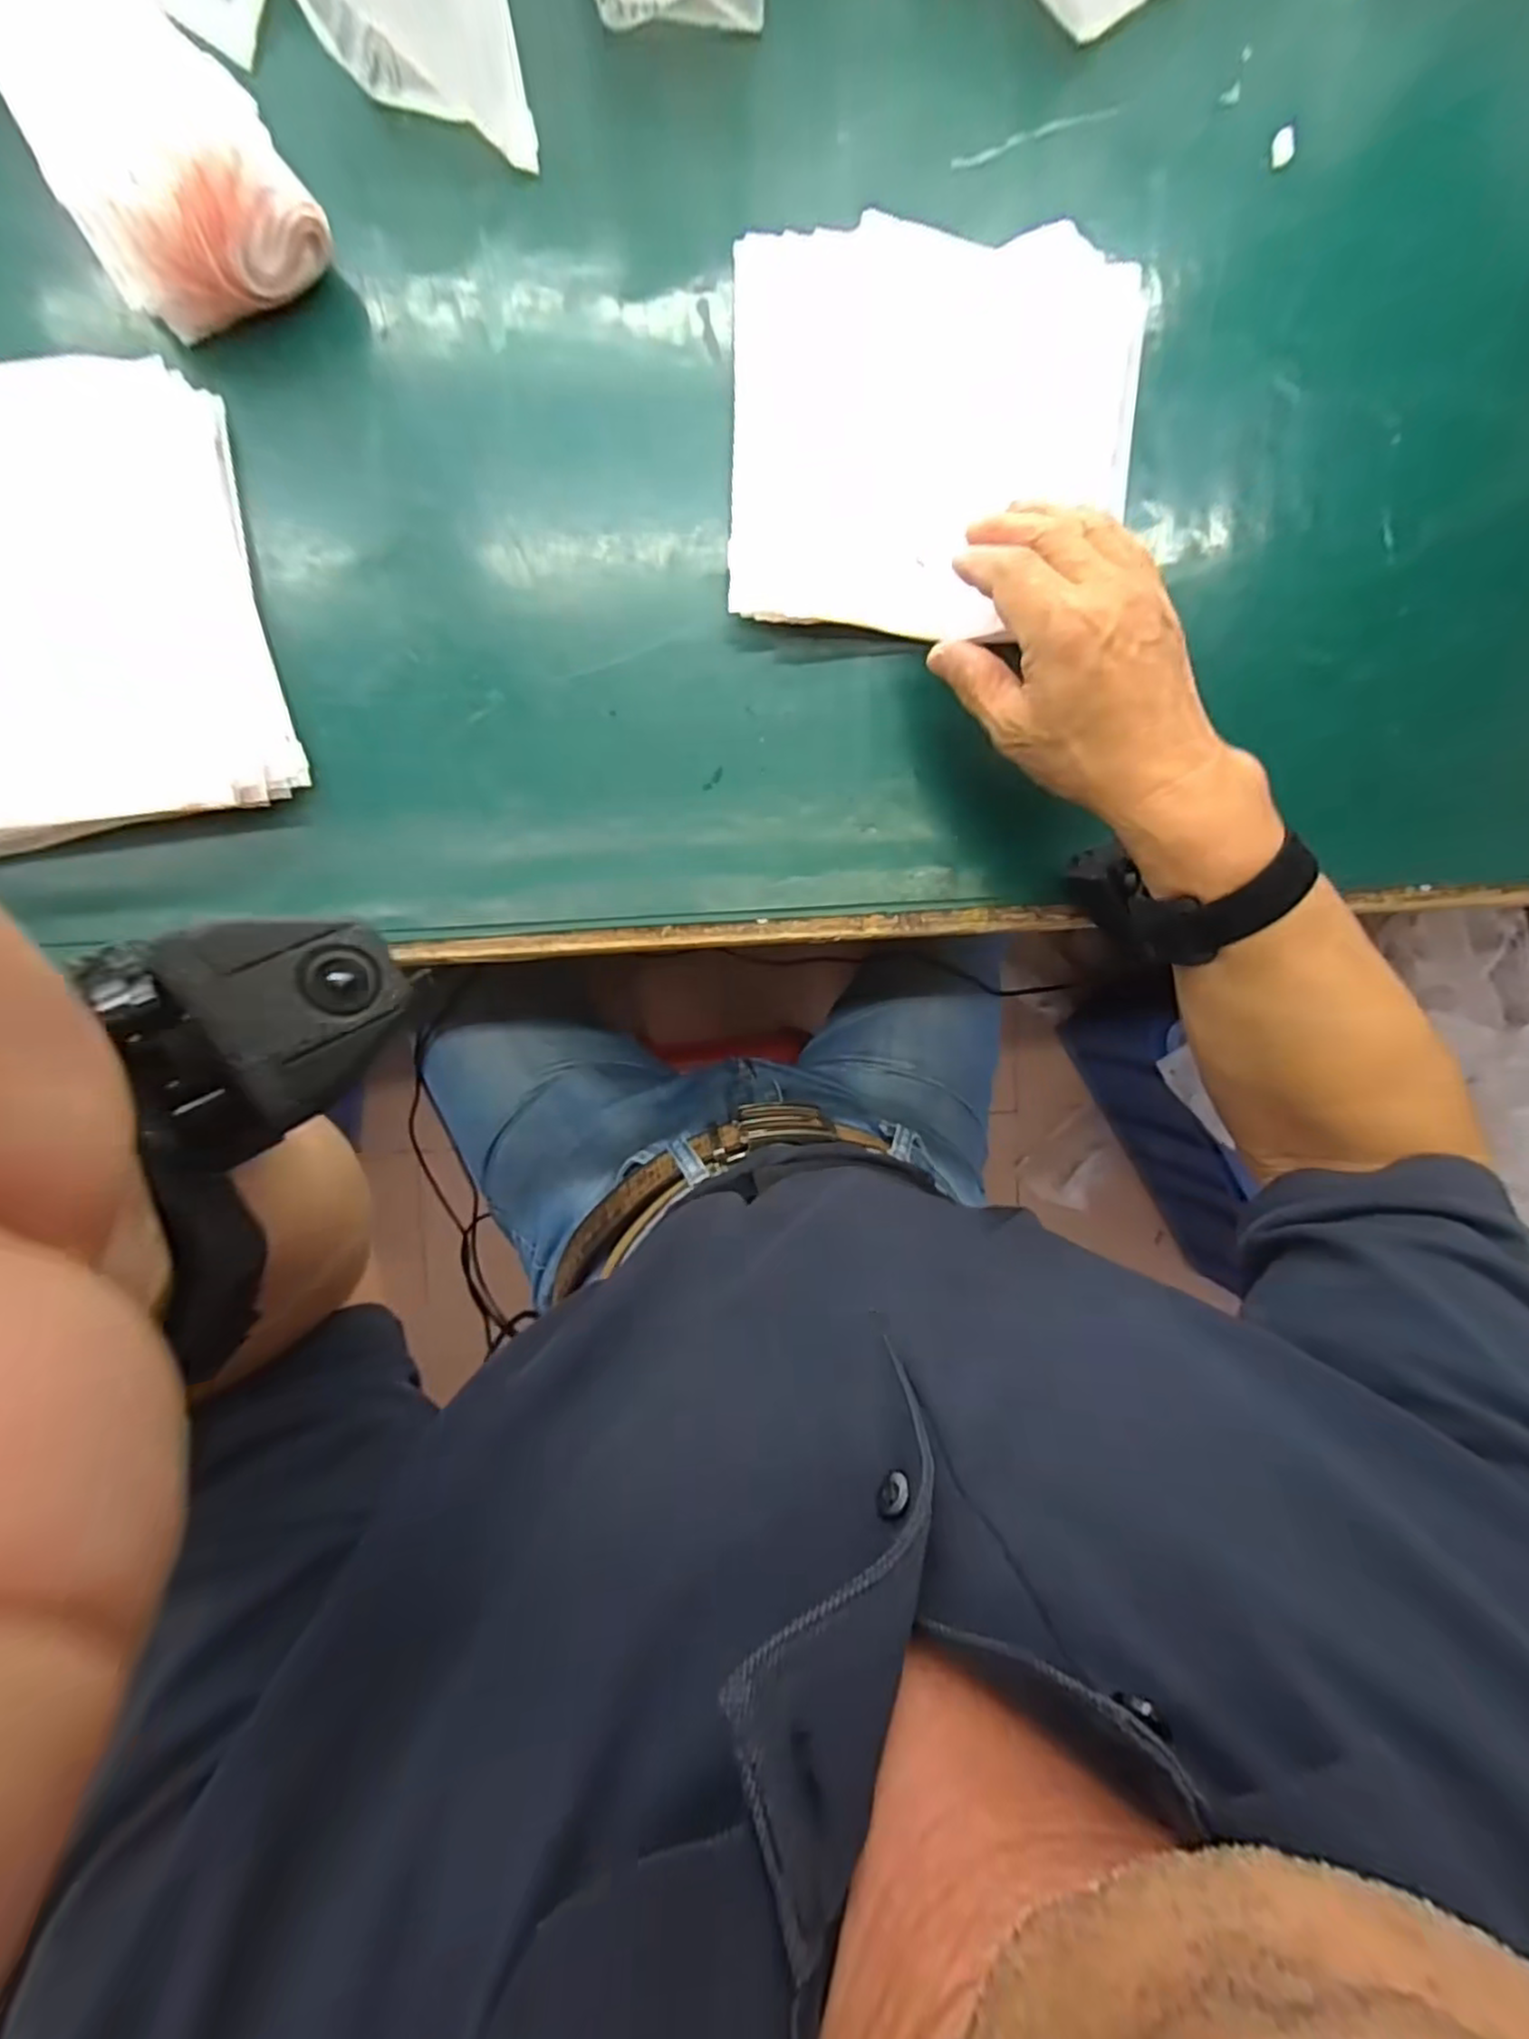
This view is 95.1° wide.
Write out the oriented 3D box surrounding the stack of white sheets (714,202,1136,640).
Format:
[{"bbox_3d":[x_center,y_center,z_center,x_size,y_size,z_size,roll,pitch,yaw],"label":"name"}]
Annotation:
[{"bbox_3d":[0.090,-0.300,0.361,0.212,0.021,0.198,2,96,-7],"label":"stack of white sheets"}]

